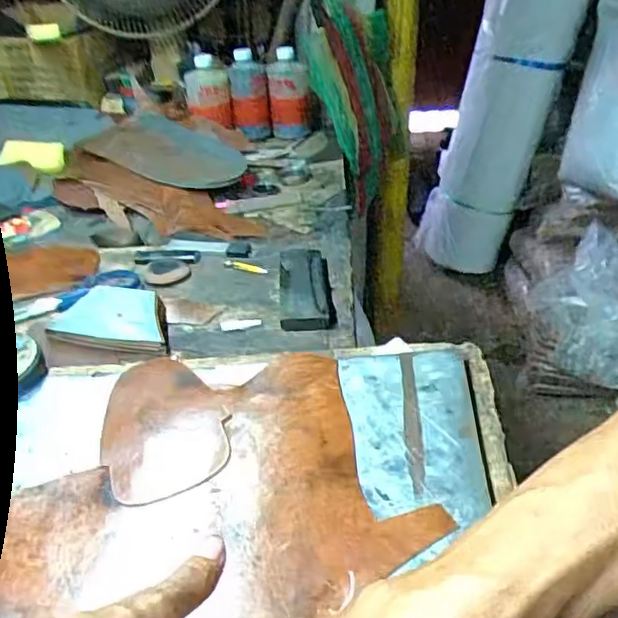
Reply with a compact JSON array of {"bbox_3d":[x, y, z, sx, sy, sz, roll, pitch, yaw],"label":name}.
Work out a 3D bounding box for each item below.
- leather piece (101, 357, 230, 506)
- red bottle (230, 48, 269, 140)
[{"bbox_3d":[-0.122,0.091,0.516,0.099,0.007,0.150,-21,40,-10],"label":"leather piece"},{"bbox_3d":[-0.109,-0.381,1.119,0.066,0.151,0.064,-7,34,-6],"label":"red bottle"}]

